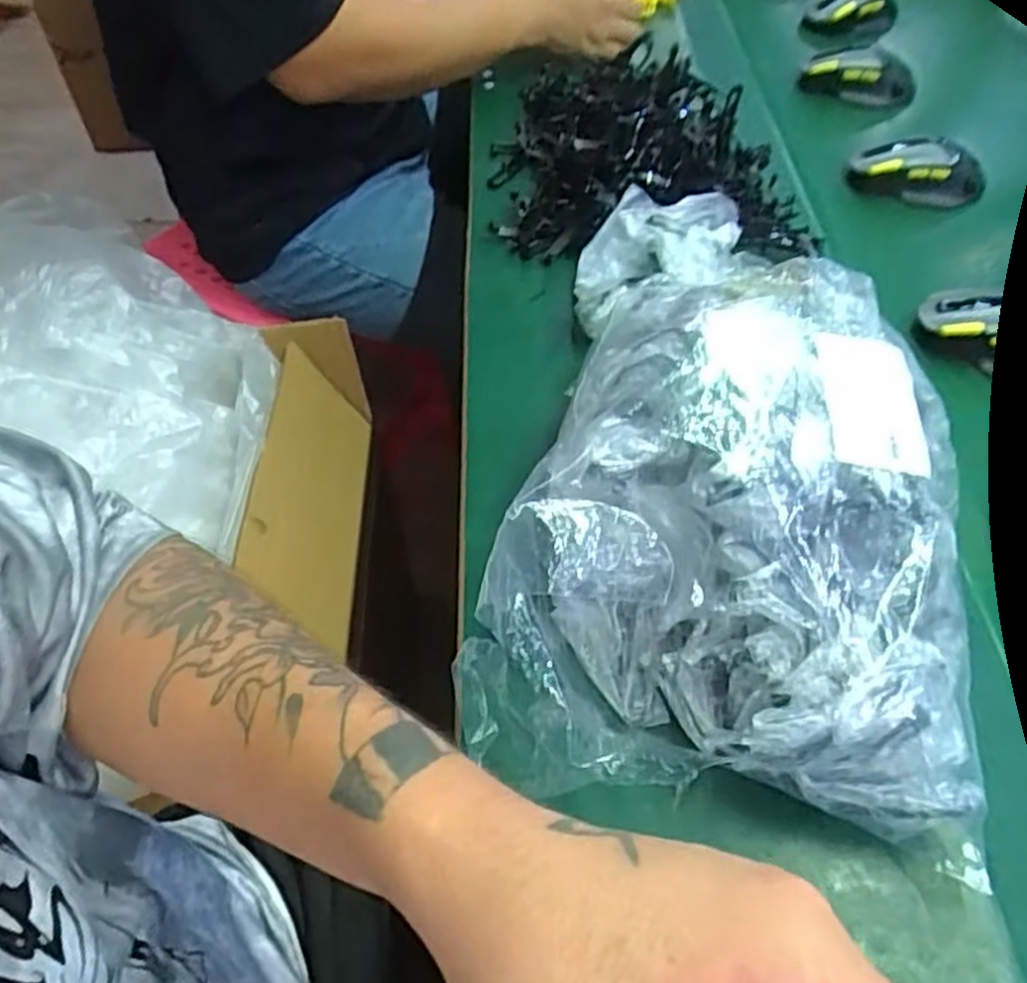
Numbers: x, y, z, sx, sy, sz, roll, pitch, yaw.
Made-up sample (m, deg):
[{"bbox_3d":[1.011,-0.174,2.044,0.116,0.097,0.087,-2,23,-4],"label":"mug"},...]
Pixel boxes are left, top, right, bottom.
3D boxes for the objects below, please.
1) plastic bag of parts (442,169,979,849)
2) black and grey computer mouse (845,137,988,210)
[{"bbox_3d":[0.111,0.004,0.402,0.227,0.137,0.277,8,53,7],"label":"plastic bag of parts"},{"bbox_3d":[0.340,-0.267,0.660,0.107,0.043,0.048,-1,53,0],"label":"black and grey computer mouse"}]

